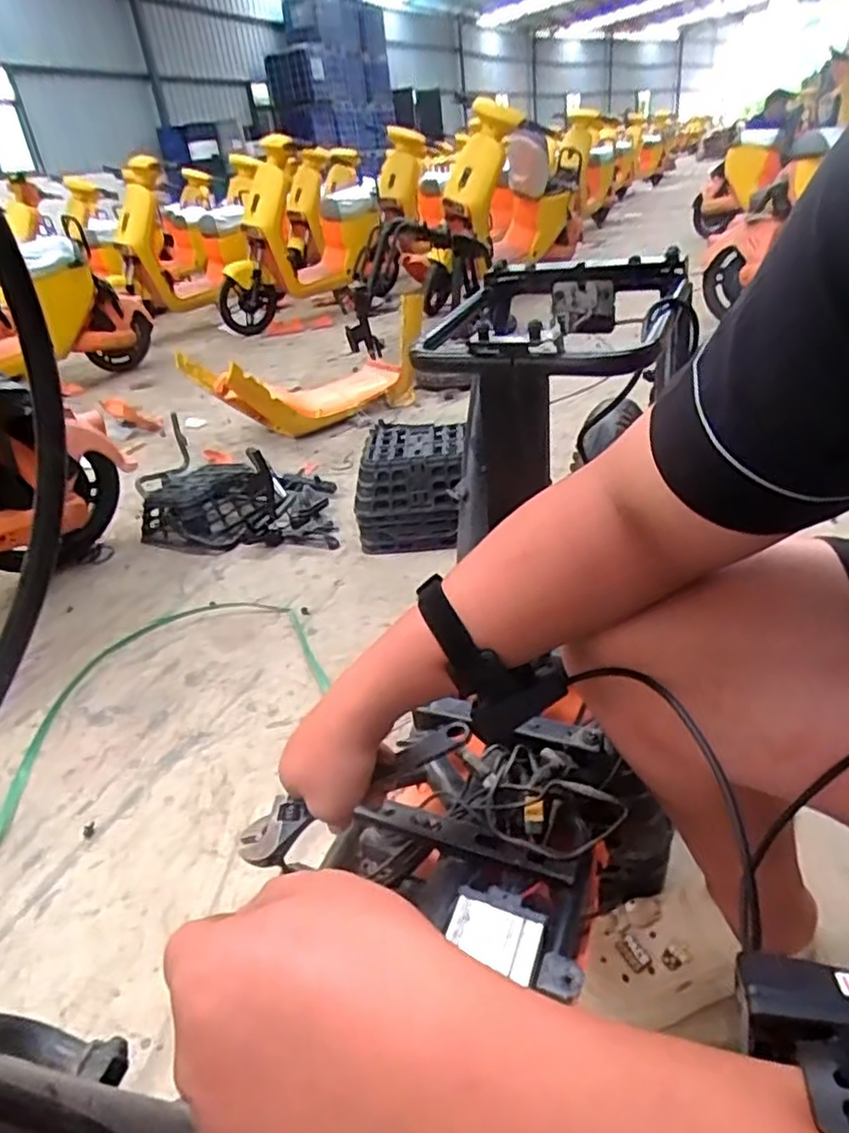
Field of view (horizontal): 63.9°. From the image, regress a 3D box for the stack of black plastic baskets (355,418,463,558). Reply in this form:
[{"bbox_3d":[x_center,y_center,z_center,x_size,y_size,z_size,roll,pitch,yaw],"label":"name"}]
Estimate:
[{"bbox_3d":[-0.031,-0.189,1.598,0.255,0.248,0.213,-1,32,10],"label":"stack of black plastic baskets"}]

